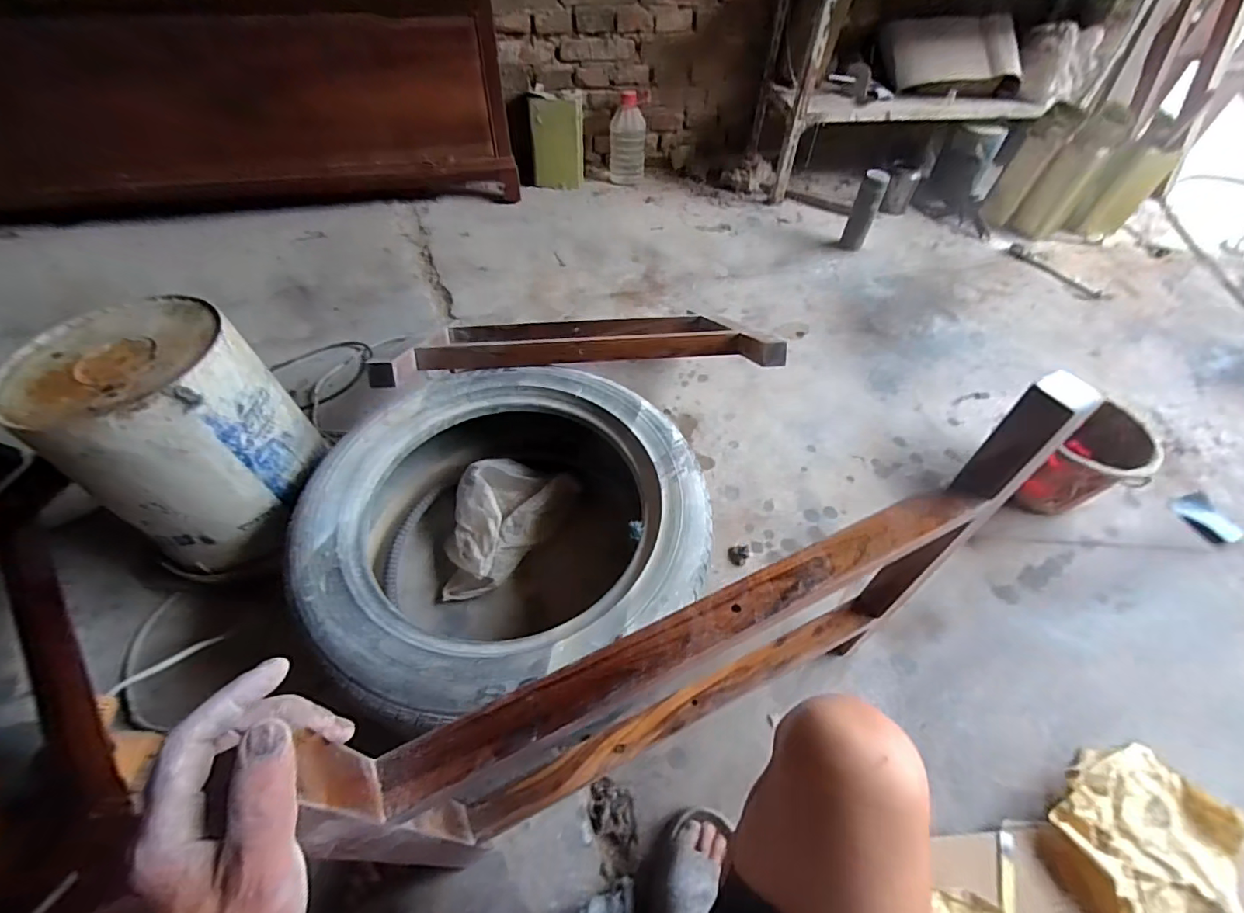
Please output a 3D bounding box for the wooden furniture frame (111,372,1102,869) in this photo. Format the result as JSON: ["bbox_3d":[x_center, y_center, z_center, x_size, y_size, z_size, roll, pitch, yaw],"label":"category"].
[{"bbox_3d":[0.101,0.178,0.508,0.625,0.387,0.100,-18,57,-12],"label":"wooden furniture frame"}]

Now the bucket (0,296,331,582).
[{"bbox_3d":[-0.663,-0.021,0.826,0.250,0.335,0.281,38,59,24],"label":"bucket"}]

